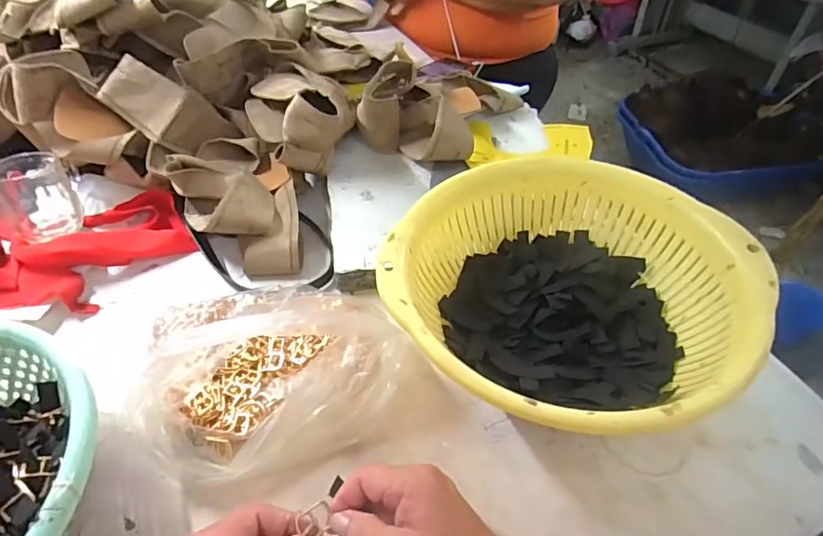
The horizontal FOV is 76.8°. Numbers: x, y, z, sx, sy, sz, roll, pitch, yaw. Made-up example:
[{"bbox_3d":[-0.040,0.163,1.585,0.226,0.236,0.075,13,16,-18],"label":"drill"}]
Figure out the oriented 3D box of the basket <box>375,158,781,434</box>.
[{"bbox_3d":[0.128,0.031,0.444,0.267,0.108,0.265,0,46,0],"label":"basket"}]

